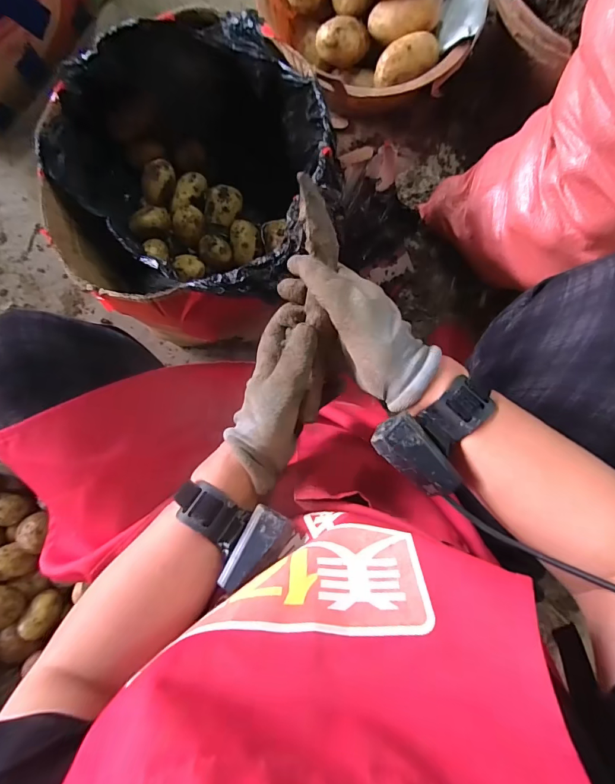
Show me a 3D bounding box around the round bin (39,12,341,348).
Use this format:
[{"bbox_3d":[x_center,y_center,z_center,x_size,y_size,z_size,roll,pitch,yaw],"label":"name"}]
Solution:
[{"bbox_3d":[-0.173,-0.329,0.662,0.450,0.242,0.459,0,87,4],"label":"round bin"}]

